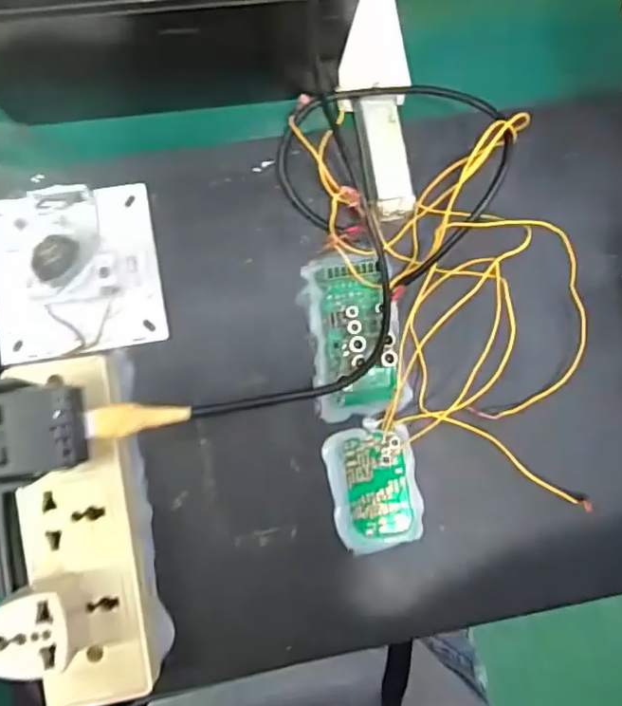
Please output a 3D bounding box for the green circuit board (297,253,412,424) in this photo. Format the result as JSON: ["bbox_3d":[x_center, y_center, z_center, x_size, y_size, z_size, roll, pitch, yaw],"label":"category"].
[{"bbox_3d":[0.025,-0.009,0.345,0.051,0.020,0.090,-11,89,-7],"label":"green circuit board"}]

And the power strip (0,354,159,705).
[{"bbox_3d":[-0.116,0.089,0.319,0.053,0.033,0.170,-9,89,-7],"label":"power strip"}]

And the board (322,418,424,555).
[{"bbox_3d":[0.036,0.075,0.350,0.049,0.006,0.069,-10,89,-7],"label":"board"}]

